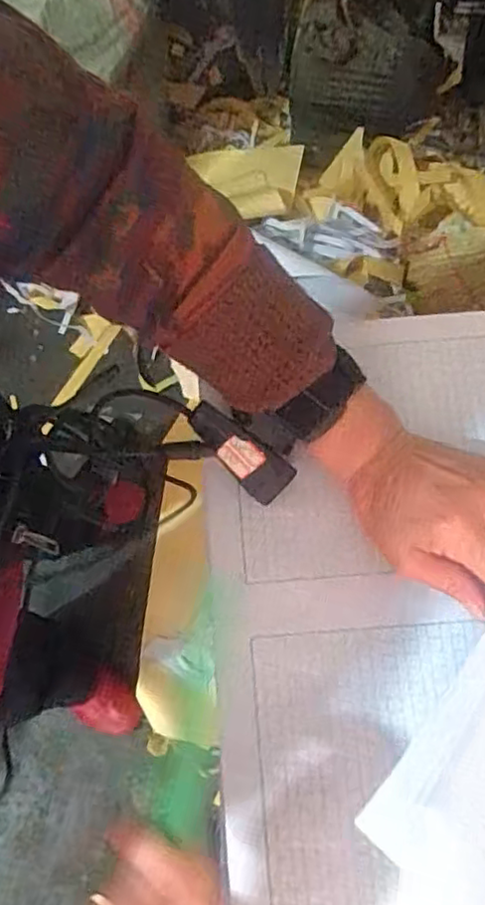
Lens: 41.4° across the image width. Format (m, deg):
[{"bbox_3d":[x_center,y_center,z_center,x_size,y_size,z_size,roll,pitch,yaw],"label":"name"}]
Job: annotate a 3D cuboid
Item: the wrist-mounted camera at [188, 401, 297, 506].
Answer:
[{"bbox_3d":[0.000,0.001,0.377,0.073,0.016,0.028,41,118,-13],"label":"wrist-mounted camera"}]

